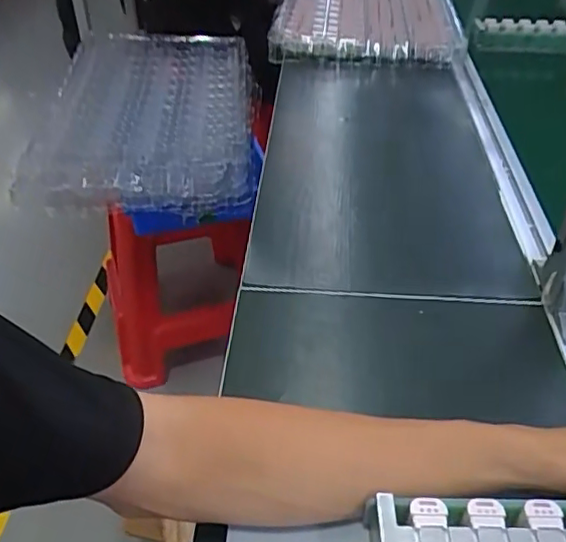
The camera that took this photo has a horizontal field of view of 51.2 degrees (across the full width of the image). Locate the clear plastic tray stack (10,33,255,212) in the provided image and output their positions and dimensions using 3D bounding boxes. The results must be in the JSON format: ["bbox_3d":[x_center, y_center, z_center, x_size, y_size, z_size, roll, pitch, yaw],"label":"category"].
[{"bbox_3d":[-0.245,-0.304,1.127,0.376,0.103,0.557,-3,44,2],"label":"clear plastic tray stack"}]

